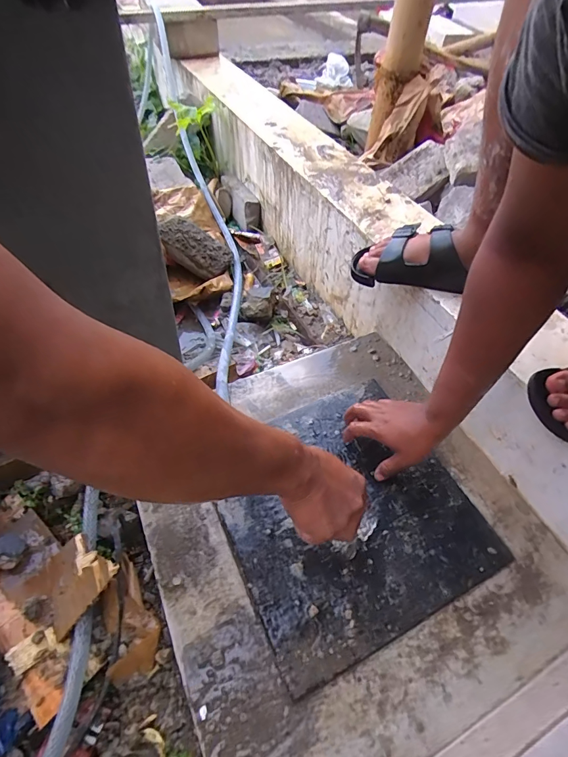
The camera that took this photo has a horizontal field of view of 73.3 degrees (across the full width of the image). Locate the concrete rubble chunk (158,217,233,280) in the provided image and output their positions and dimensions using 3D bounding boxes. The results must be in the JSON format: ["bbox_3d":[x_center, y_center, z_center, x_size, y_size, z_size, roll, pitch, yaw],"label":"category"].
[{"bbox_3d":[-0.220,-0.317,0.932,0.179,0.065,0.109,33,59,-24],"label":"concrete rubble chunk"}]

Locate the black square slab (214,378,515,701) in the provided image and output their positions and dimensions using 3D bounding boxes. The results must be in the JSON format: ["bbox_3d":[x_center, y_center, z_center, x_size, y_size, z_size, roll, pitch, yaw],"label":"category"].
[{"bbox_3d":[0.085,0.180,0.560,0.333,0.034,0.335,-23,53,-13],"label":"black square slab"}]

